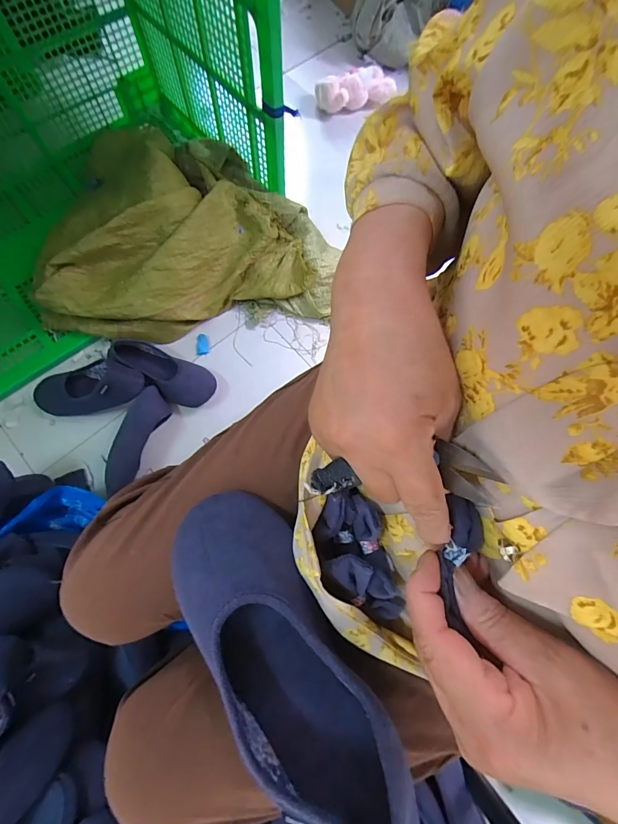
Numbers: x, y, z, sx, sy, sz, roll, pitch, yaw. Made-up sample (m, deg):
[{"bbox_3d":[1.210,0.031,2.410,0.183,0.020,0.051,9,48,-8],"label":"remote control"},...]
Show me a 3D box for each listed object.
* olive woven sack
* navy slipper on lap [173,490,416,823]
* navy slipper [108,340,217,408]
[{"bbox_3d":[-0.290,-0.432,0.876,0.636,0.186,0.459,-9,73,-5],"label":"olive woven sack"},{"bbox_3d":[-0.020,0.164,0.250,0.091,0.071,0.244,-29,75,-10],"label":"navy slipper on lap"},{"bbox_3d":[-0.314,-0.091,0.837,0.236,0.079,0.099,31,74,8],"label":"navy slipper"}]

